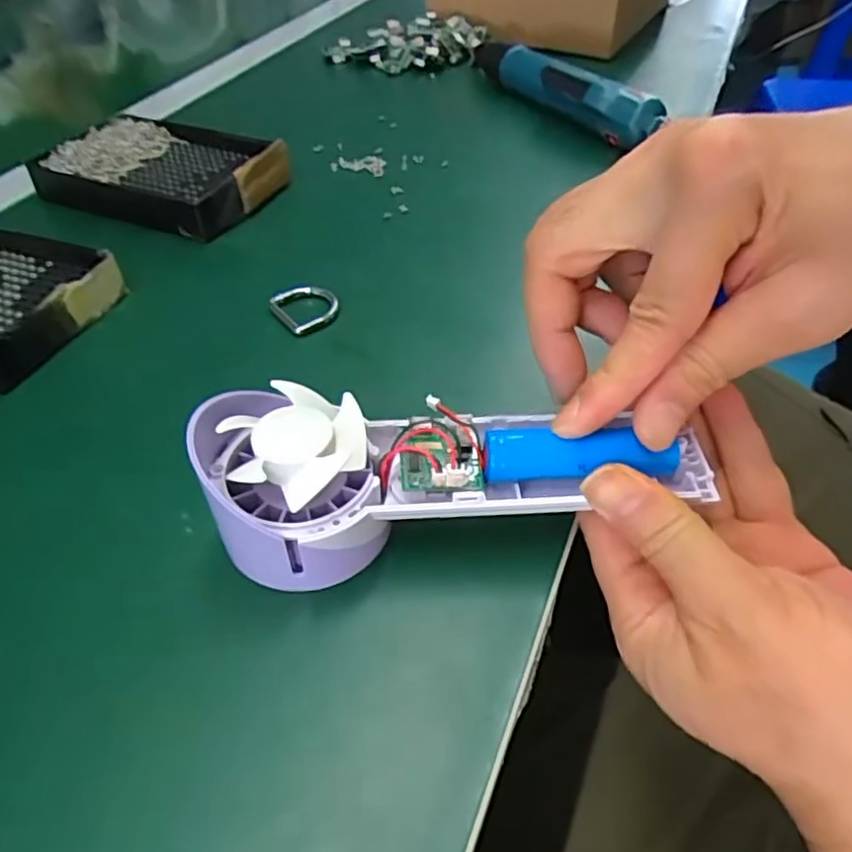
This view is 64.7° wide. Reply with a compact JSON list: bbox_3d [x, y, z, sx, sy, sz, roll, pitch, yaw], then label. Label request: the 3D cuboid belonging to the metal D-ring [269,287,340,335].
[{"bbox_3d":[-0.061,-0.061,0.344,0.031,0.007,0.031,-27,52,-23],"label":"metal D-ring"}]

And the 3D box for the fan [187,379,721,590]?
[{"bbox_3d":[0.009,0.016,0.235,0.171,0.044,0.055,-3,46,-4],"label":"fan"}]

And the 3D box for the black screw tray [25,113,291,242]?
[{"bbox_3d":[-0.164,-0.162,0.427,0.137,0.031,0.088,17,49,17],"label":"black screw tray"}]

